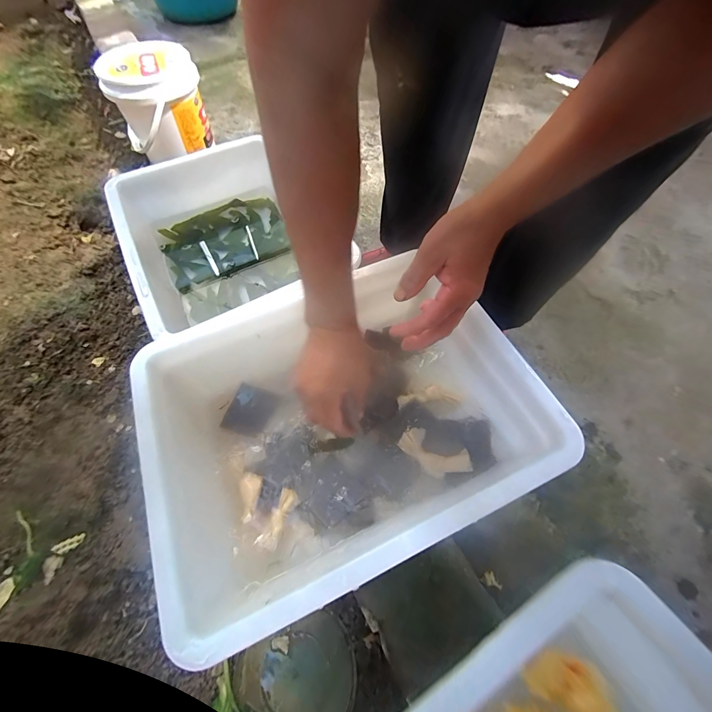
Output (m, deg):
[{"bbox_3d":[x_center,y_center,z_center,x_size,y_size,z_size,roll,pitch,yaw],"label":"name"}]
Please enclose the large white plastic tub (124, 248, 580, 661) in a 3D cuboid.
[{"bbox_3d":[-0.002,0.072,0.341,0.341,0.113,0.247,-21,61,-13],"label":"large white plastic tub"}]

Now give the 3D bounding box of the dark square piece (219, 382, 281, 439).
[{"bbox_3d":[-0.134,0.069,0.407,0.057,0.005,0.060,18,61,10],"label":"dark square piece"}]

